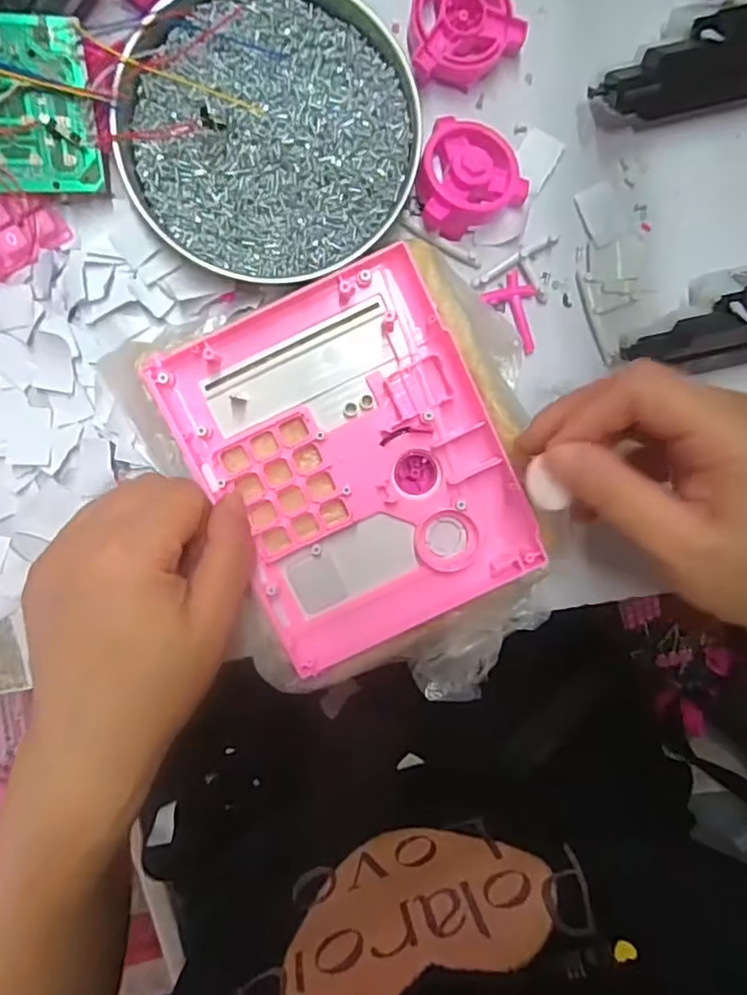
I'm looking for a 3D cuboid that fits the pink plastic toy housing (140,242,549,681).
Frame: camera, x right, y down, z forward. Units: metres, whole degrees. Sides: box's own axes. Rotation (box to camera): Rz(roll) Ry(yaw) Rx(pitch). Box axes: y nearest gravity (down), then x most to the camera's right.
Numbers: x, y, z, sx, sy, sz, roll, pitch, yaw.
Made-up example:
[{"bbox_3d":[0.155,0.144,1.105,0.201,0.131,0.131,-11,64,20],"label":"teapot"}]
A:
[{"bbox_3d":[-0.009,-0.015,0.291,0.131,0.017,0.165,-25,98,0],"label":"pink plastic toy housing"}]

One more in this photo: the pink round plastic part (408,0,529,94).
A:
[{"bbox_3d":[0.038,-0.226,0.292,0.052,0.025,0.053,0,98,-3],"label":"pink round plastic part"}]

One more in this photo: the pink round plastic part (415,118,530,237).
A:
[{"bbox_3d":[0.044,-0.159,0.299,0.048,0.021,0.049,0,98,-3],"label":"pink round plastic part"}]

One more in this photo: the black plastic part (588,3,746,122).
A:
[{"bbox_3d":[0.157,-0.207,0.294,0.109,0.033,0.035,-16,98,-1],"label":"black plastic part"}]

